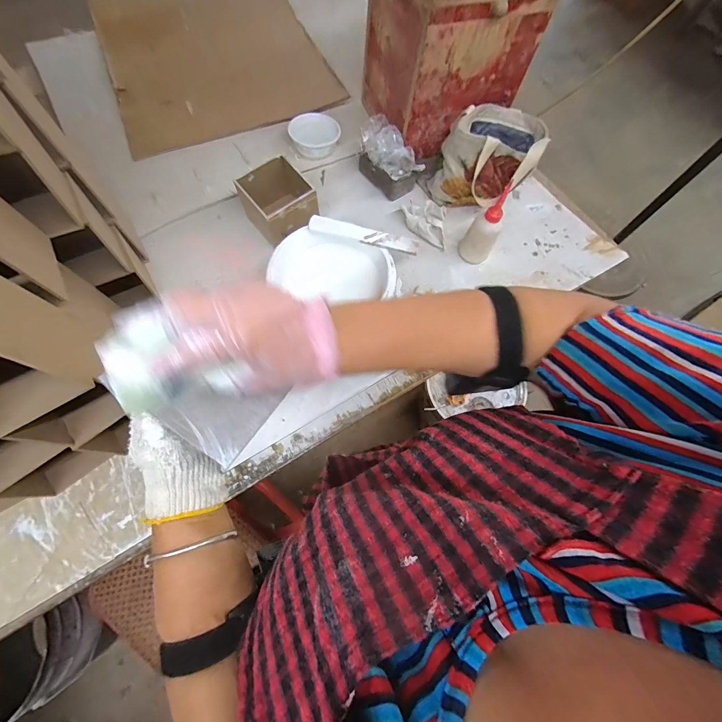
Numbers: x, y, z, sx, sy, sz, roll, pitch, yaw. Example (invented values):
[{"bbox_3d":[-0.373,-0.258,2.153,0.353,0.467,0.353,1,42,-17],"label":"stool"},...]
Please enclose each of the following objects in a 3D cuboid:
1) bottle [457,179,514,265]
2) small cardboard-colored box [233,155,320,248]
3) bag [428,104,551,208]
[{"bbox_3d":[0.238,-0.250,0.667,0.049,0.153,0.059,-17,72,-8],"label":"bottle"},{"bbox_3d":[-0.156,-0.305,0.693,0.120,0.104,0.134,-38,76,-14],"label":"small cardboard-colored box"},{"bbox_3d":[0.266,-0.425,0.730,0.180,0.153,0.178,29,72,7],"label":"bag"}]

